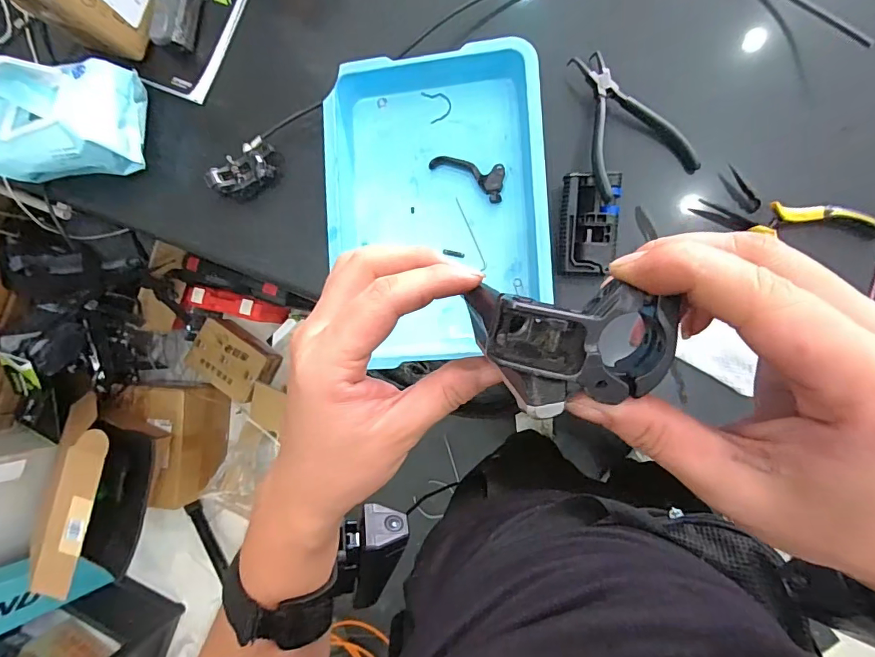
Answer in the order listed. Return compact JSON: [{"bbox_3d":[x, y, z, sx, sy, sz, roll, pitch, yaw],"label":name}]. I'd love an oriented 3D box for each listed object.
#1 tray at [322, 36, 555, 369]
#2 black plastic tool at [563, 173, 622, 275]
[{"bbox_3d":[-0.001,-0.127,0.473,0.220,0.043,0.313,-3,87,9],"label":"tray"},{"bbox_3d":[0.151,-0.103,0.447,0.052,0.024,0.095,2,88,9],"label":"black plastic tool"}]

